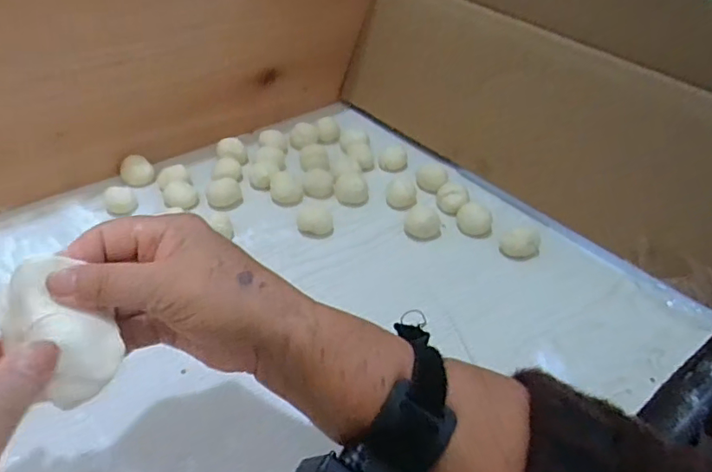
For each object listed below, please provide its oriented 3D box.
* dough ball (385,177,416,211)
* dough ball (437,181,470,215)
[{"bbox_3d":[0.046,-0.042,0.559,0.031,0.018,0.031,3,43,-3],"label":"dough ball"},{"bbox_3d":[0.096,-0.036,0.554,0.031,0.024,0.030,3,43,-3],"label":"dough ball"}]

